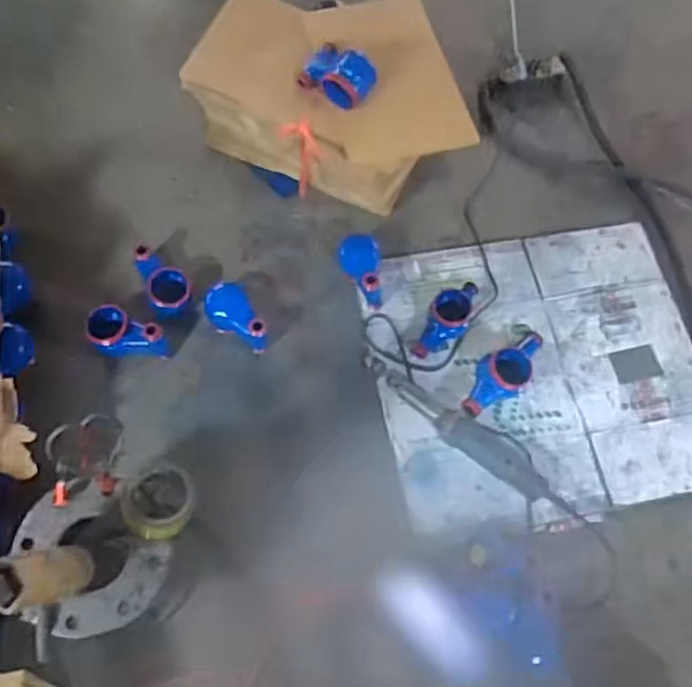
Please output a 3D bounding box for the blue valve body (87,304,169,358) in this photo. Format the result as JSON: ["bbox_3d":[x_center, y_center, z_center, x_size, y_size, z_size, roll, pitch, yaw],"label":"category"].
[{"bbox_3d":[-0.405,-0.021,1.264,0.124,0.080,0.084,-6,68,-9],"label":"blue valve body"}]

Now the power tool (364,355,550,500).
[{"bbox_3d":[0.202,0.146,1.268,0.402,0.054,0.077,36,68,9],"label":"power tool"}]

